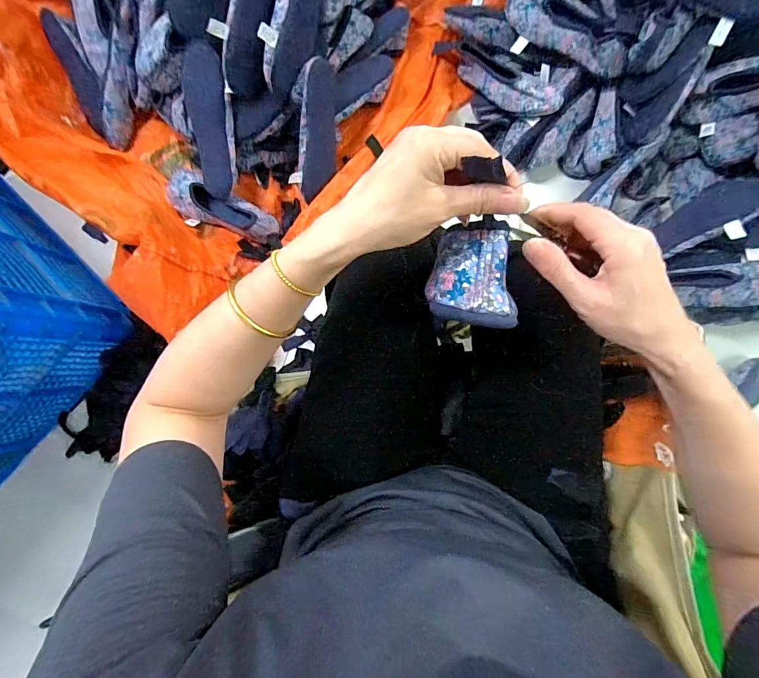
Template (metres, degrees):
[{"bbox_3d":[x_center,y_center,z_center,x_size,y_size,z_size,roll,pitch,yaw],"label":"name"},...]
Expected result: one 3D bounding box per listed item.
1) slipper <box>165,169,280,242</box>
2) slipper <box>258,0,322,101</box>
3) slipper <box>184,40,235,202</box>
[{"bbox_3d":[-0.343,-0.275,0.829,0.234,0.054,0.093,29,90,6],"label":"slipper"},{"bbox_3d":[-0.153,-0.578,0.676,0.073,0.103,0.273,22,107,6],"label":"slipper"},{"bbox_3d":[-0.338,-0.428,0.779,0.092,0.041,0.262,3,115,5],"label":"slipper"}]

